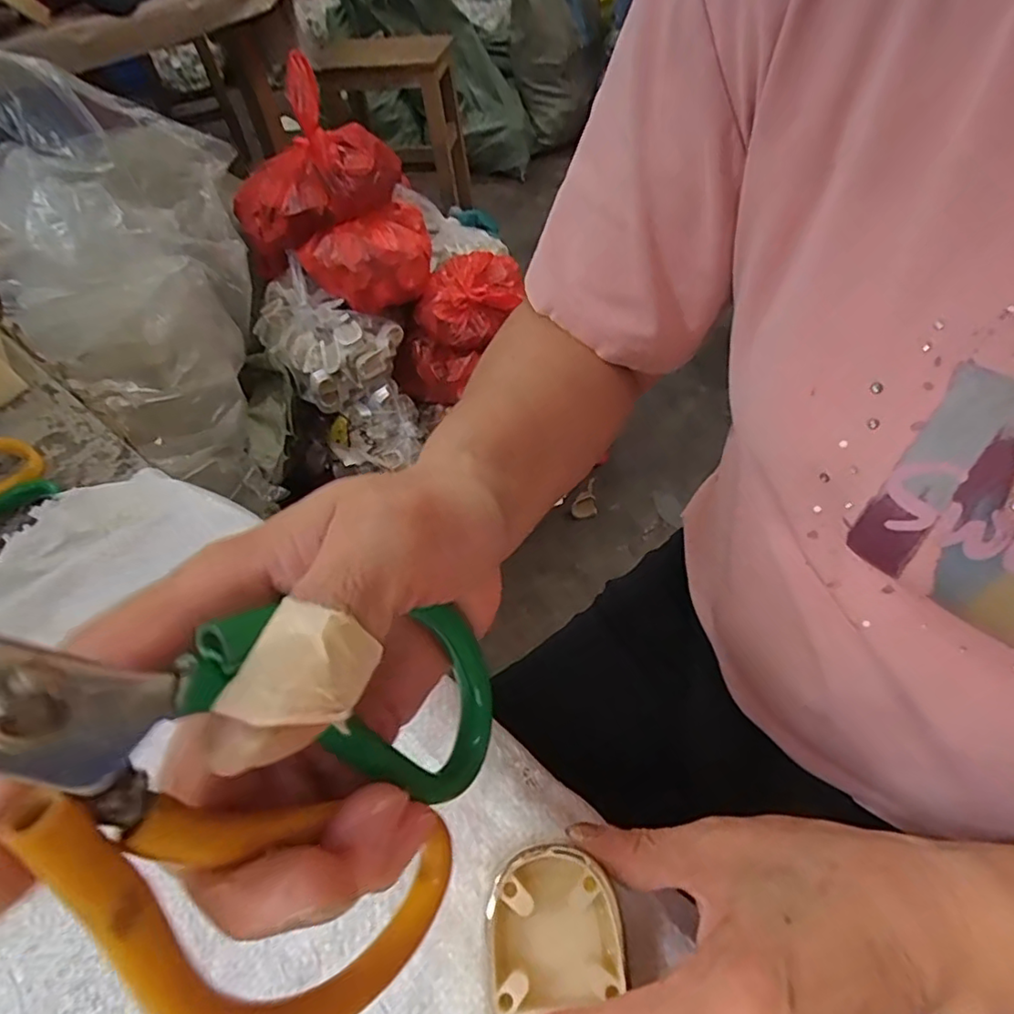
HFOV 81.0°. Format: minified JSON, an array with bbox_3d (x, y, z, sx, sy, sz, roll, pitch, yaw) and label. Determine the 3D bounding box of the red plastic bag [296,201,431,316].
[{"bbox_3d":[-0.214,-0.414,0.987,0.221,0.108,0.125,-28,56,-17],"label":"red plastic bag"}]

